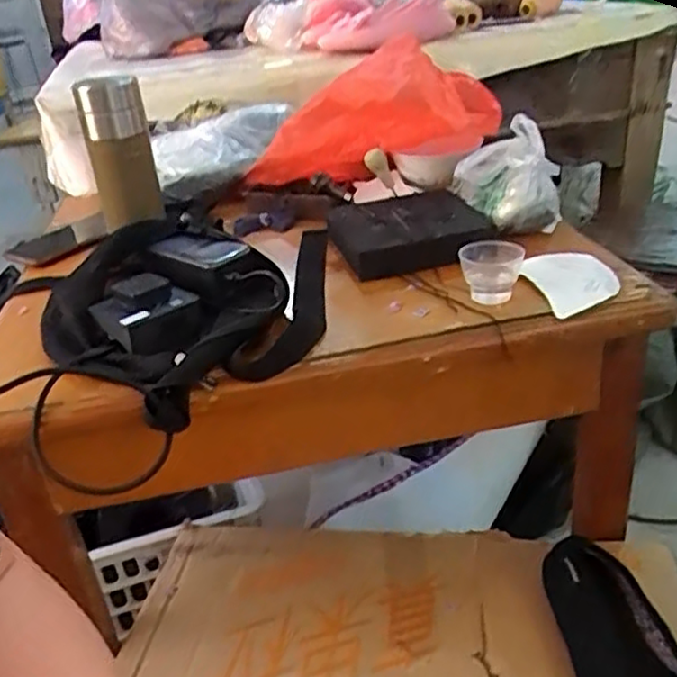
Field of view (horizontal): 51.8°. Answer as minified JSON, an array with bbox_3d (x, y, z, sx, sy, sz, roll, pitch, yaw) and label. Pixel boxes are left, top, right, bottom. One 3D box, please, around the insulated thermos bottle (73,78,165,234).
[{"bbox_3d":[-0.244,-0.207,0.781,0.068,0.148,0.062,-14,30,-14],"label":"insulated thermos bottle"}]

